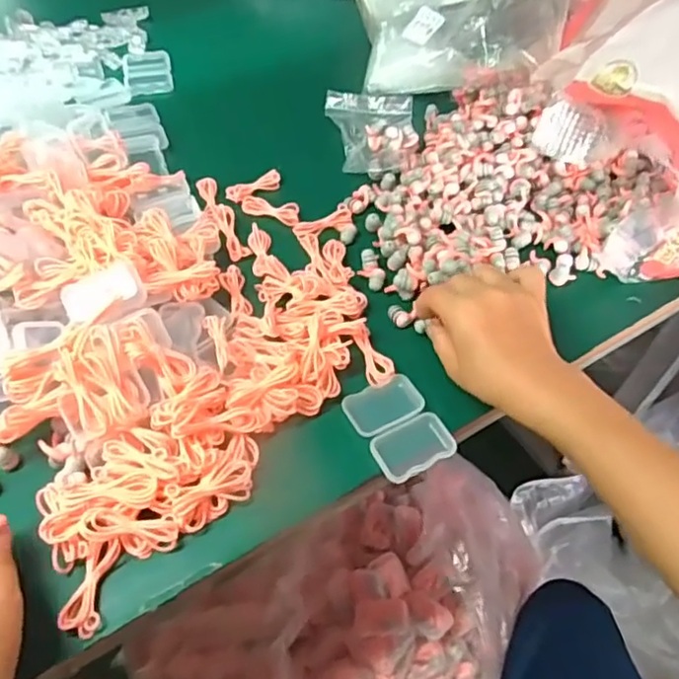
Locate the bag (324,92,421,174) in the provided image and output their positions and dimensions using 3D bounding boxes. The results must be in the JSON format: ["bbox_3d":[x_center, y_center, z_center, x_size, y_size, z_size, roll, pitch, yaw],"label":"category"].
[{"bbox_3d":[0.036,-0.225,0.639,0.093,0.026,0.129,0,52,-3],"label":"bag"}]

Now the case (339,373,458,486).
[{"bbox_3d":[0.044,0.063,0.436,0.057,0.013,0.074,-21,56,-18],"label":"case"}]

